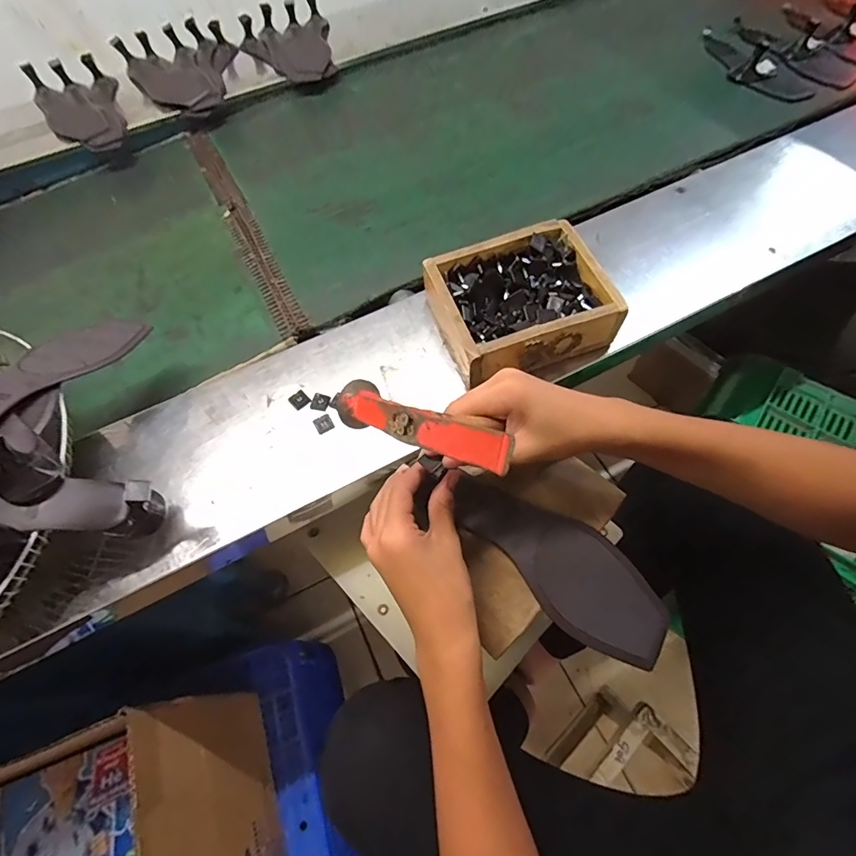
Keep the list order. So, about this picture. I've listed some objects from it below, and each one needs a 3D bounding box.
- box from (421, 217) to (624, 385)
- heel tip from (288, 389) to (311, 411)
[{"bbox_3d":[0.104,-0.140,0.518,0.173,0.068,0.149,-18,63,-6],"label":"box"},{"bbox_3d":[-0.144,-0.032,0.506,0.019,0.005,0.020,-40,67,-16],"label":"heel tip"}]

